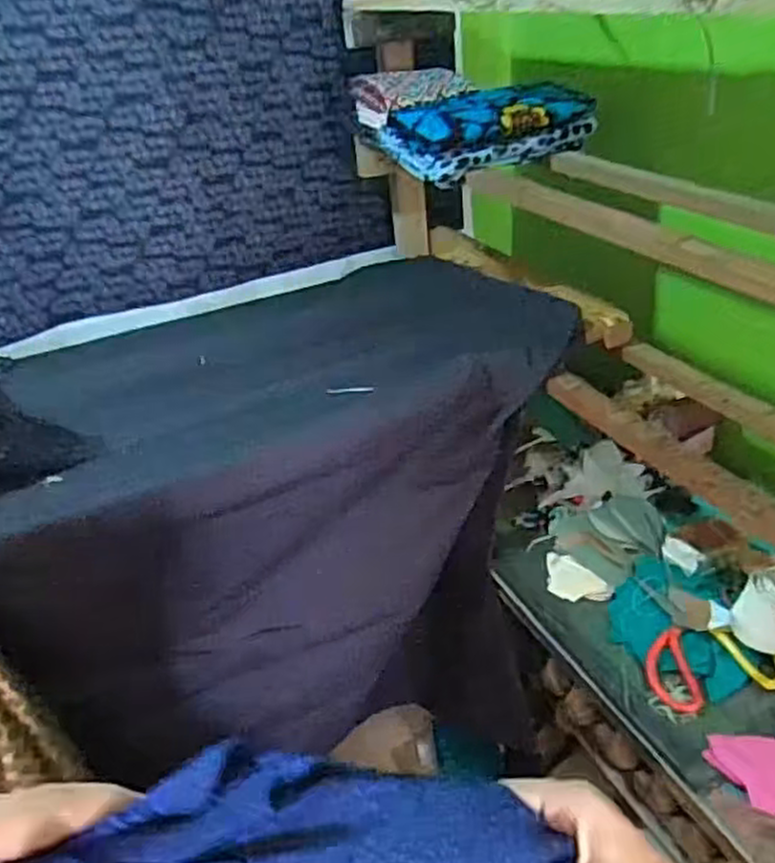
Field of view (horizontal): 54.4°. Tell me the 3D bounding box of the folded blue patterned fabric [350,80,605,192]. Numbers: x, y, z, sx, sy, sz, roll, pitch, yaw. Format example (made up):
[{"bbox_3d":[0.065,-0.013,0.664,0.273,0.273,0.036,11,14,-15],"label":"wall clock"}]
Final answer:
[{"bbox_3d":[0.148,-0.467,1.160,0.290,0.089,0.187,-16,33,-18],"label":"folded blue patterned fabric"}]

